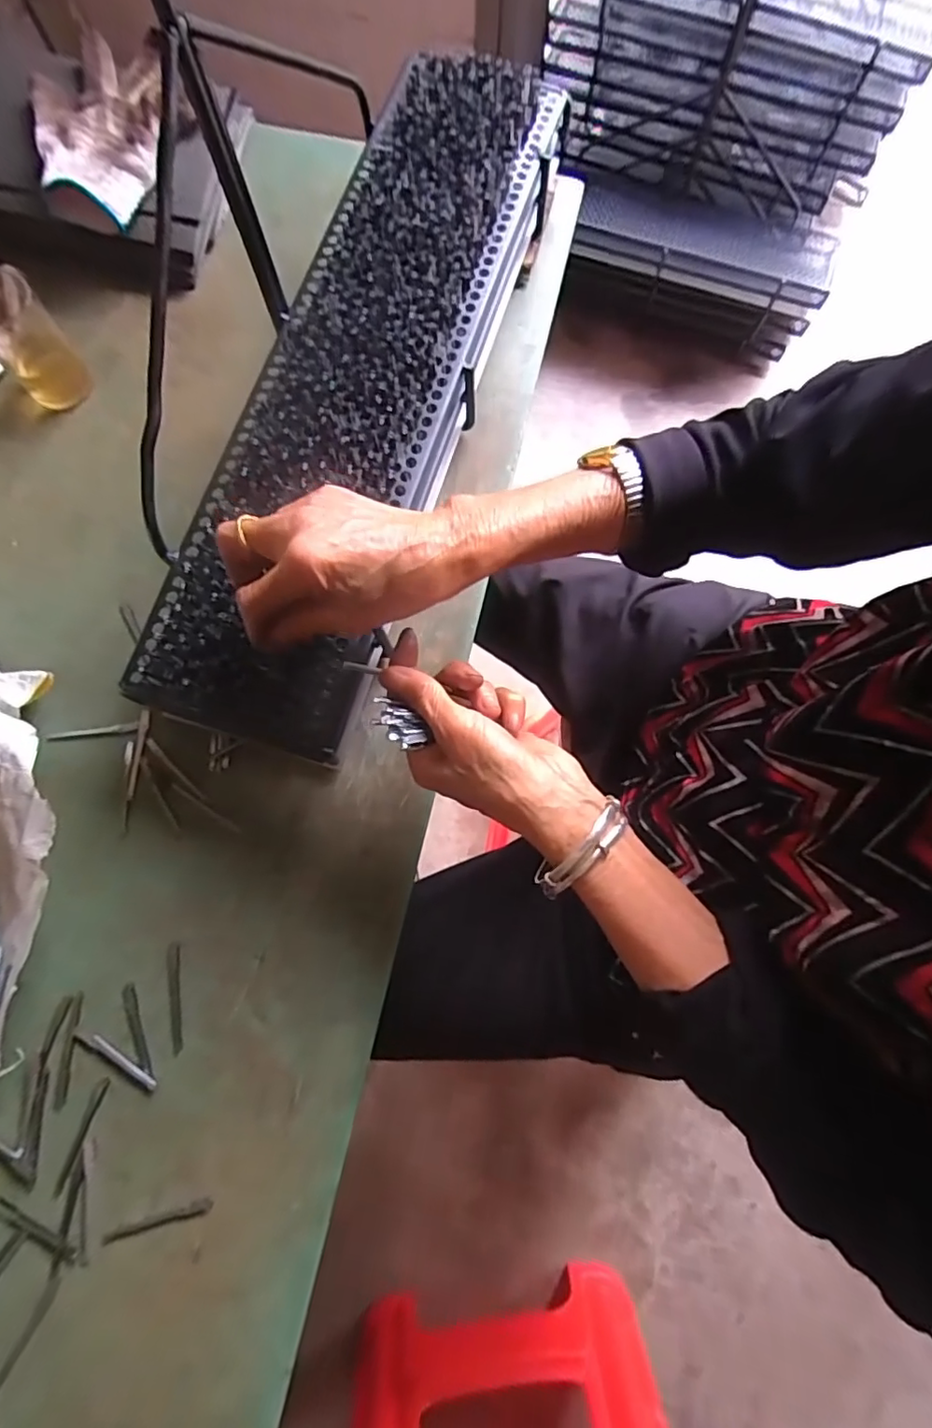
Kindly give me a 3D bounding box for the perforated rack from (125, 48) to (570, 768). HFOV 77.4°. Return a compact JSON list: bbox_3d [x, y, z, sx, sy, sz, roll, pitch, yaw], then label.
[{"bbox_3d":[-0.067,-0.257,0.432,0.149,0.042,0.570,19,80,3],"label":"perforated rack"}]

